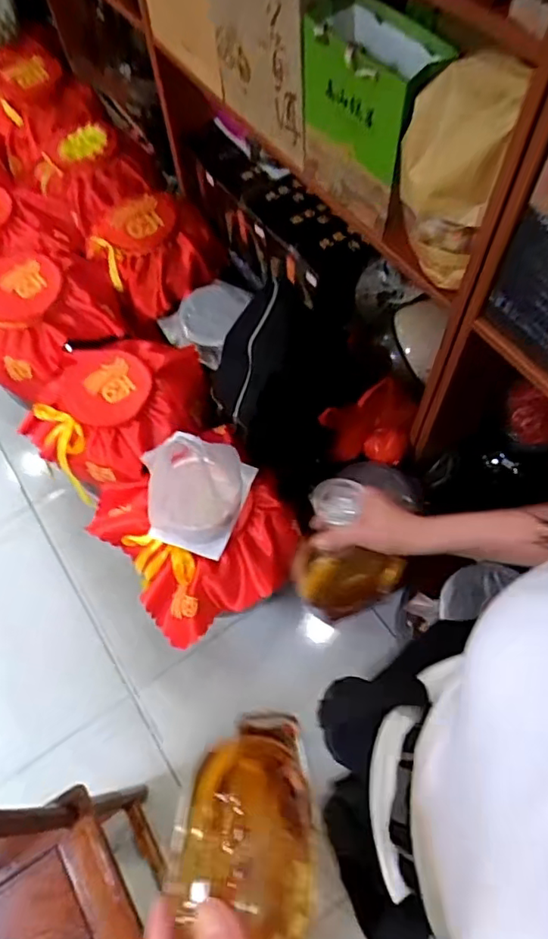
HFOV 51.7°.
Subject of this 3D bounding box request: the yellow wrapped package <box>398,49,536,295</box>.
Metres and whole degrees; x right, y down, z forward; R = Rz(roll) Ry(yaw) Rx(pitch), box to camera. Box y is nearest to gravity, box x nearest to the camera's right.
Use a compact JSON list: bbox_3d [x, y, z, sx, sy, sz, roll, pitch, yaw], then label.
[{"bbox_3d":[0.250,-0.435,0.825,0.108,0.279,0.194,4,64,4],"label":"yellow wrapped package"}]

